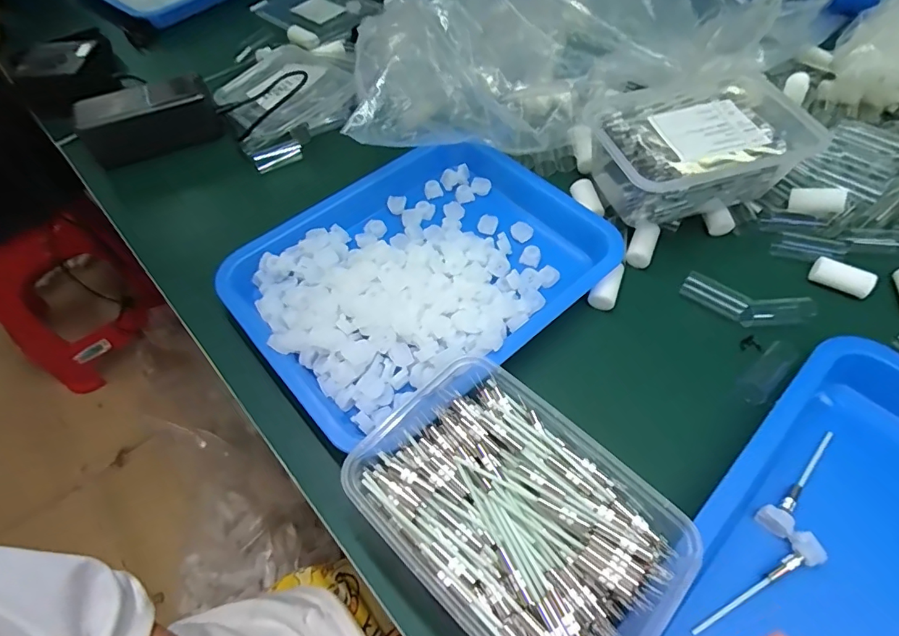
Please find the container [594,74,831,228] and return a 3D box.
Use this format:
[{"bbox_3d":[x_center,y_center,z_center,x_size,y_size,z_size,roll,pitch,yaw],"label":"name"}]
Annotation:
[{"bbox_3d":[0.211,-0.140,0.430,0.158,0.081,0.105,-14,57,-6],"label":"container"}]

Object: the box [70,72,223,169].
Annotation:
[{"bbox_3d":[-0.310,-0.209,0.504,0.127,0.047,0.048,-24,58,-13],"label":"box"}]

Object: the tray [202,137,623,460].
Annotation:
[{"bbox_3d":[-0.021,-0.042,0.404,0.279,0.037,0.215,-37,62,-20],"label":"tray"}]

